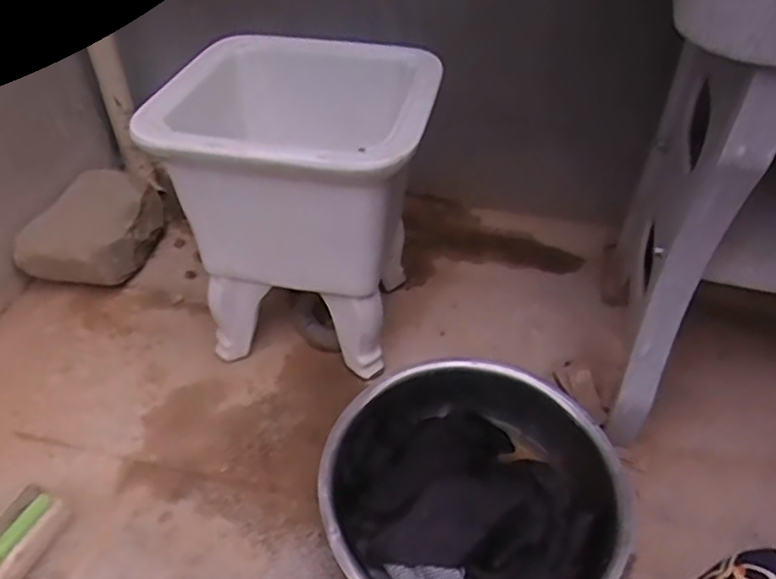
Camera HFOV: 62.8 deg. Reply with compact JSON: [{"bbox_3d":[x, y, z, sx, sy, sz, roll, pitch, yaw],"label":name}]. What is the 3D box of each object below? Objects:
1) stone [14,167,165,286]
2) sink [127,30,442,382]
[{"bbox_3d":[-0.500,-0.114,1.089,0.173,0.126,0.226,6,45,7],"label":"stone"},{"bbox_3d":[-0.117,-0.119,0.890,0.342,0.358,0.285,7,45,8],"label":"sink"}]

